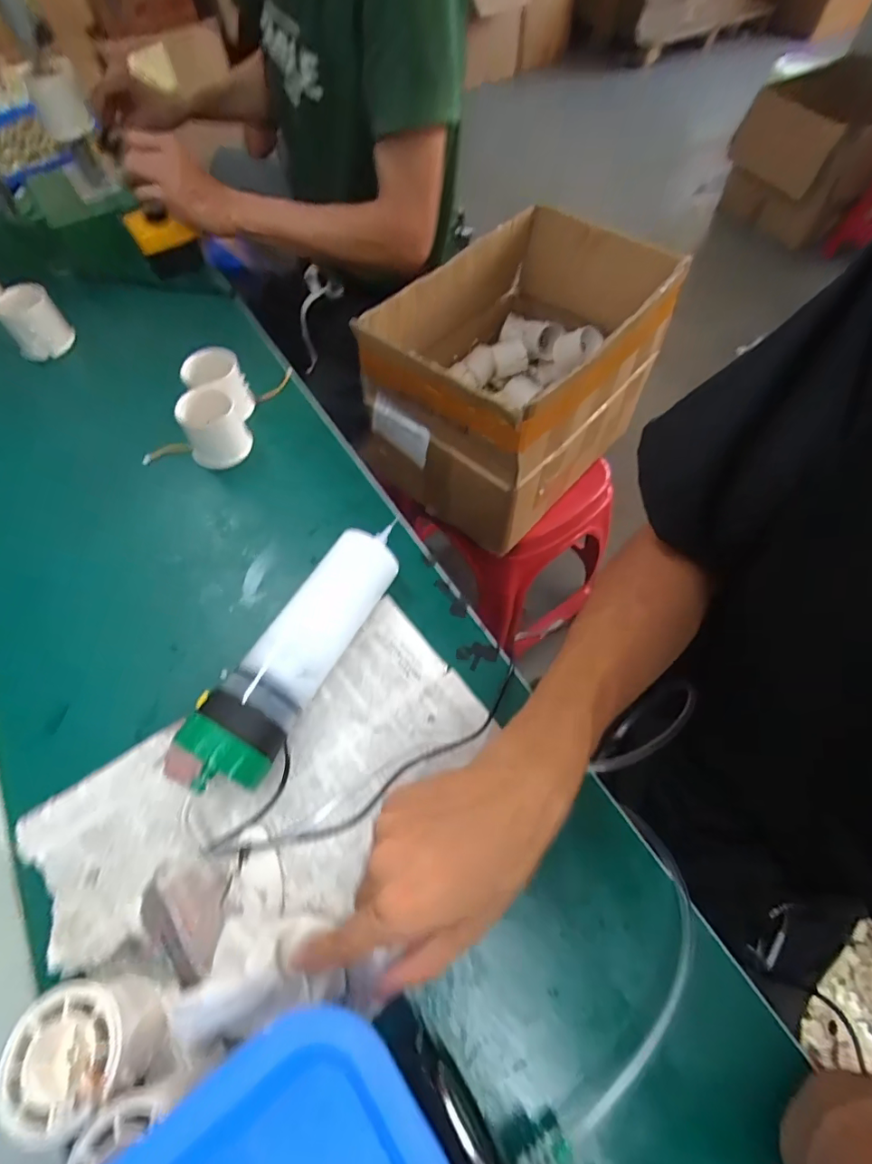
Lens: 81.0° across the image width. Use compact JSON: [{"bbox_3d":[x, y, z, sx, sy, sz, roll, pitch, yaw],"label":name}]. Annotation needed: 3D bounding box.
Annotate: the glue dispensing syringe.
[{"bbox_3d":[-0.094,0.044,0.368,0.059,0.062,0.222,23,62,15],"label":"glue dispensing syringe"}]

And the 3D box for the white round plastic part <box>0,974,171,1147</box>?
[{"bbox_3d":[-0.176,0.235,0.260,0.054,0.054,0.054,-1,59,1],"label":"white round plastic part"}]

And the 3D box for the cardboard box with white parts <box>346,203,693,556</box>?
[{"bbox_3d":[0.106,-0.294,0.730,0.279,0.252,0.379,37,67,22],"label":"cardboard box with white parts"}]

